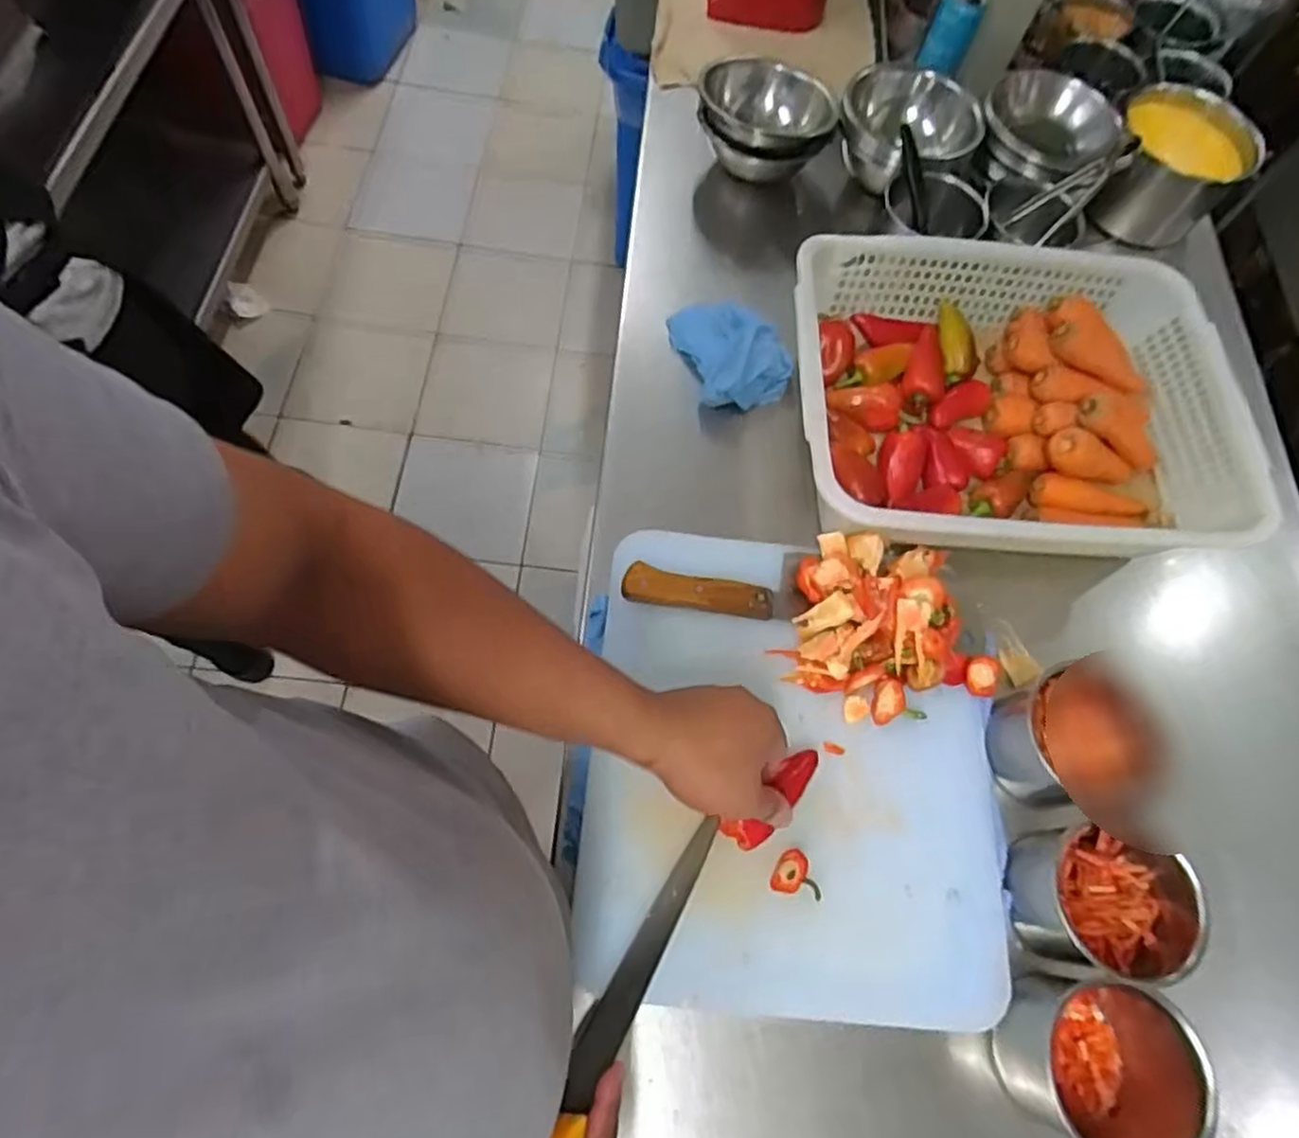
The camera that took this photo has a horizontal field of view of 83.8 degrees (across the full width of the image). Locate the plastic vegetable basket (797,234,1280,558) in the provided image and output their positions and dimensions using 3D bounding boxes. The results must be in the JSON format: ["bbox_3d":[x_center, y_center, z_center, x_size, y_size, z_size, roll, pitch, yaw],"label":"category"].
[{"bbox_3d":[0.366,-0.170,0.739,0.446,0.120,0.342,4,67,-4],"label":"plastic vegetable basket"}]

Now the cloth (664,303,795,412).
[{"bbox_3d":[0.090,-0.244,0.800,0.107,0.053,0.128,-16,69,-12],"label":"cloth"}]

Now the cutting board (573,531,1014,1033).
[{"bbox_3d":[0.127,0.158,0.617,0.346,0.032,0.384,6,69,-1],"label":"cutting board"}]

